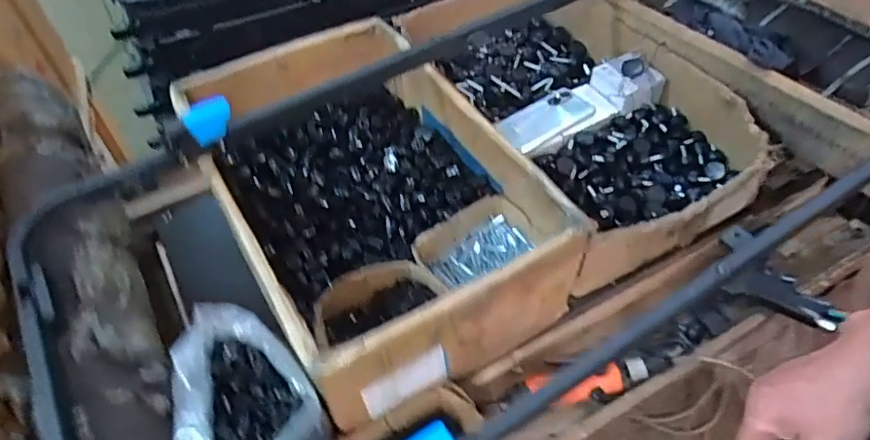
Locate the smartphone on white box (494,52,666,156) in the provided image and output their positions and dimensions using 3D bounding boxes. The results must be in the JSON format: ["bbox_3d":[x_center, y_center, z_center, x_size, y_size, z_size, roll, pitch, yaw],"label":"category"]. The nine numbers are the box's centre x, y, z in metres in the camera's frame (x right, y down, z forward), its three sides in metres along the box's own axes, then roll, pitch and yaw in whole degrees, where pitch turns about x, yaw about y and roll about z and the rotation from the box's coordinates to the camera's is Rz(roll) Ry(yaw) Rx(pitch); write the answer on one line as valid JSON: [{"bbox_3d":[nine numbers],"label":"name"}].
[{"bbox_3d":[0.220,-0.185,0.899,0.271,0.051,0.093,-23,53,-15],"label":"smartphone on white box"}]

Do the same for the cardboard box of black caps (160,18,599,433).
[{"bbox_3d":[-0.081,-0.061,0.806,0.373,0.153,0.549,-27,55,-18],"label":"cardboard box of black caps"}]

